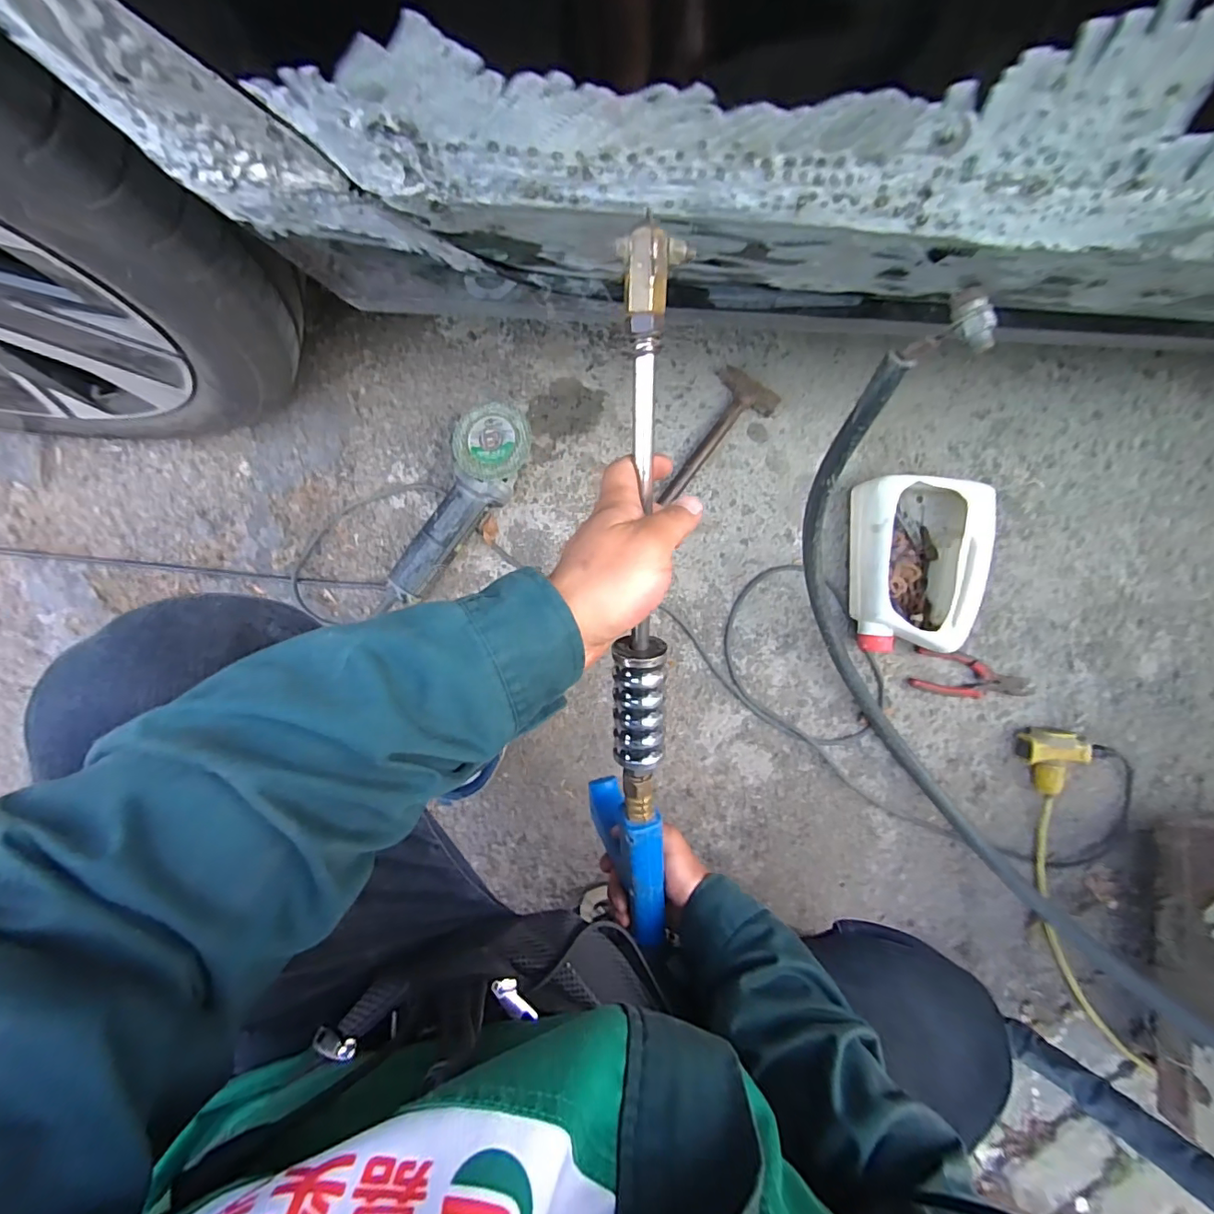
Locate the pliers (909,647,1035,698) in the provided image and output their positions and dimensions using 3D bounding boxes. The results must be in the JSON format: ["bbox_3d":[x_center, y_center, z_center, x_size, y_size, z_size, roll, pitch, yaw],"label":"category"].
[{"bbox_3d":[0.521,0.102,0.730,0.178,0.021,0.060,12,89,-1],"label":"pliers"}]

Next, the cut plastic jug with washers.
[{"bbox_3d":[0.425,-0.055,0.698,0.170,0.090,0.225,2,89,-1],"label":"cut plastic jug with washers"}]

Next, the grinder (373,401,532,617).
[{"bbox_3d":[-0.206,-0.125,0.681,0.098,0.101,0.294,37,88,-1],"label":"grinder"}]

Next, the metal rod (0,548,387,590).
[{"bbox_3d":[-0.633,-0.058,0.717,0.647,0.011,0.013,6,89,-1],"label":"metal rod"}]

